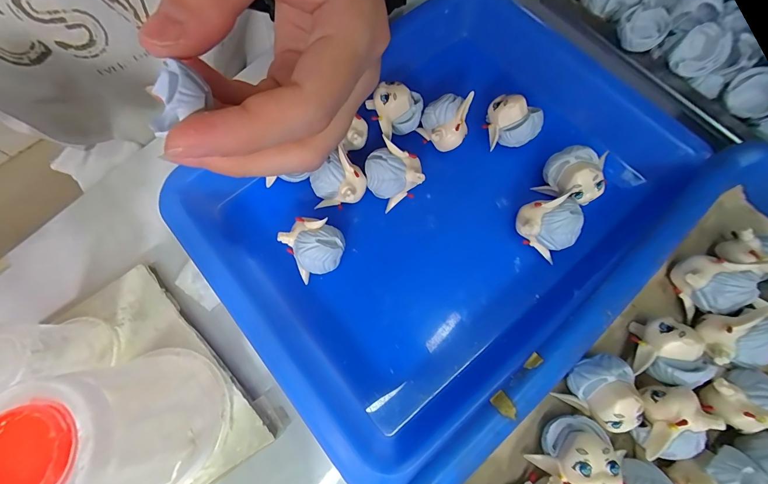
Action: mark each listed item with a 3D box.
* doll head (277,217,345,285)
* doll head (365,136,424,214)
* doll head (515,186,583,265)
[{"bbox_3d":[-0.032,0.003,0.163,0.026,0.026,0.025,0,71,1],"label":"doll head"},{"bbox_3d":[0.004,-0.034,0.172,0.025,0.030,0.024,-26,72,-8],"label":"doll head"},{"bbox_3d":[0.079,-0.009,0.162,0.023,0.023,0.027,-42,75,-12],"label":"doll head"}]

